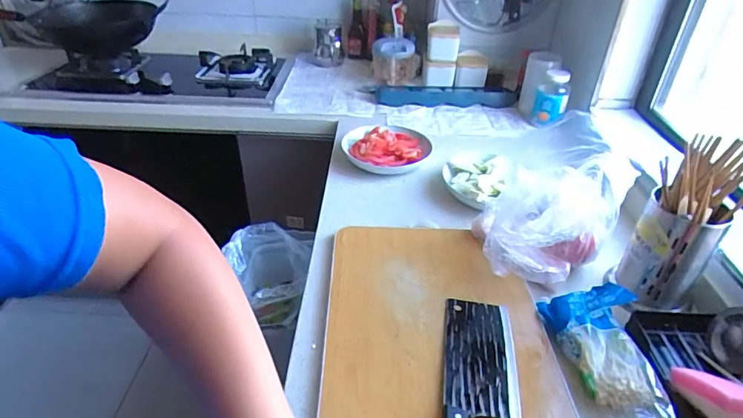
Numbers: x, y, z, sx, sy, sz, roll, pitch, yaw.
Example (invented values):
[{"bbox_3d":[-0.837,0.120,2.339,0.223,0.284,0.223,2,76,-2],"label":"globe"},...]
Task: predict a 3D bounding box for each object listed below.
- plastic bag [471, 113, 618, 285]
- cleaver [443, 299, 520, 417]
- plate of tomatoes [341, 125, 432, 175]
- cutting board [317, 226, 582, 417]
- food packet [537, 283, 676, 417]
[{"bbox_3d":[0.282,-0.020,0.740,0.190,0.194,0.283,14,37,18],"label":"plastic bag"},{"bbox_3d":[0.131,0.208,0.552,0.088,0.029,0.284,5,35,7],"label":"cleaver"},{"bbox_3d":[0.034,-0.137,1.040,0.190,0.054,0.183,0,35,0],"label":"plate of tomatoes"},{"bbox_3d":[0.090,0.152,0.657,0.304,0.029,0.396,1,35,-2],"label":"cutting board"},{"bbox_3d":[0.291,0.183,0.577,0.105,0.047,0.216,1,35,1],"label":"food packet"}]

